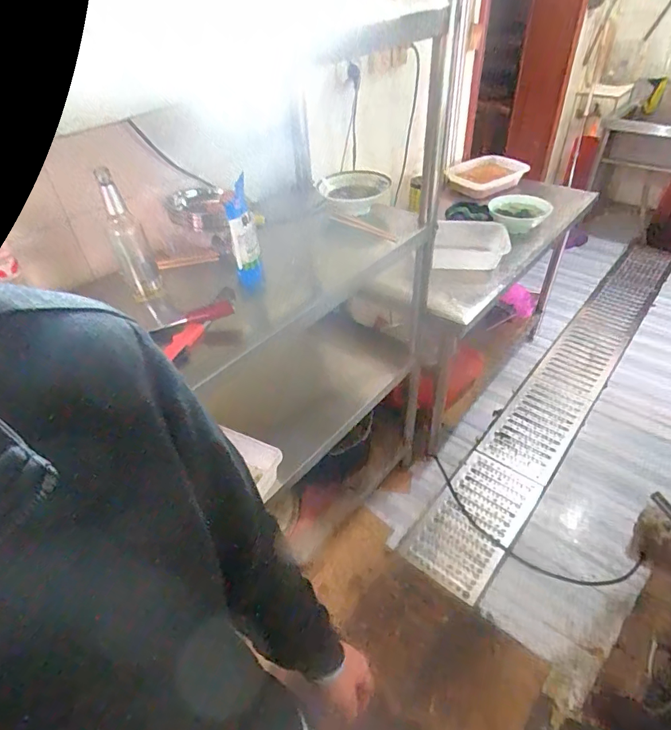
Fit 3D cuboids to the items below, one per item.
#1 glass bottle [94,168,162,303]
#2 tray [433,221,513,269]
[{"bbox_3d":[-0.393,-0.243,0.877,0.060,0.240,0.050,-17,43,-15],"label":"glass bottle"},{"bbox_3d":[0.435,-0.377,1.474,0.224,0.167,0.058,18,46,23],"label":"tray"}]

